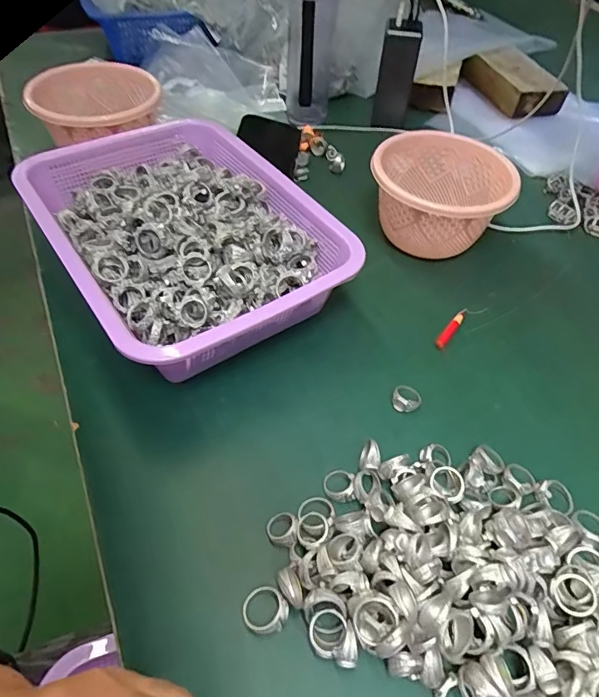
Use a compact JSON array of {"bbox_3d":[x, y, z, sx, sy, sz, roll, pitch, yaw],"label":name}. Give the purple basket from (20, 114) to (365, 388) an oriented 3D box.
[{"bbox_3d":[-0.106,-0.103,0.455,0.229,0.088,0.305,-31,59,-23],"label":"purple basket"}]

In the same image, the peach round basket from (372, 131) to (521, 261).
[{"bbox_3d":[0.149,-0.161,0.515,0.135,0.083,0.132,1,52,-1],"label":"peach round basket"}]

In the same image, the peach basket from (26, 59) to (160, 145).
[{"bbox_3d":[-0.235,-0.277,0.549,0.145,0.058,0.147,-3,52,-4],"label":"peach basket"}]

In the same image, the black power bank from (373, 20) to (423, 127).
[{"bbox_3d":[0.136,-0.382,0.664,0.051,0.134,0.029,8,52,5],"label":"black power bank"}]

